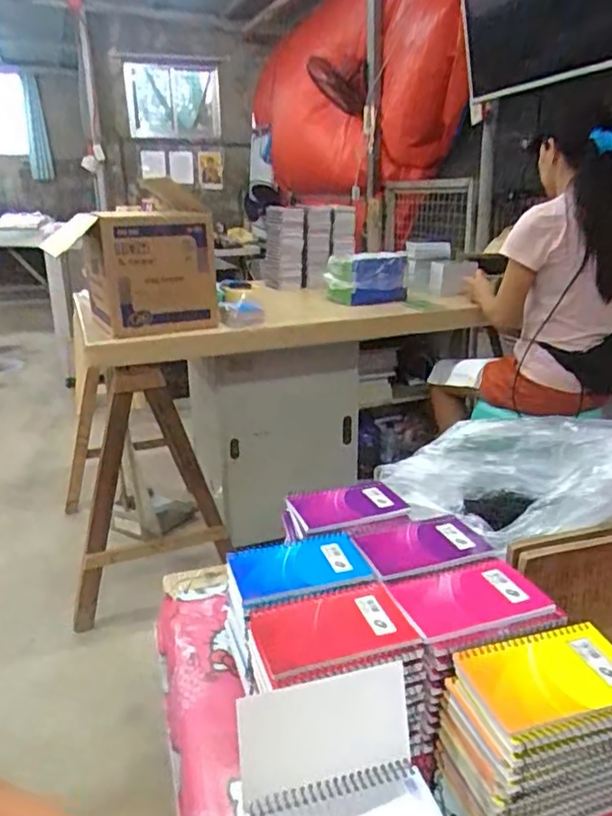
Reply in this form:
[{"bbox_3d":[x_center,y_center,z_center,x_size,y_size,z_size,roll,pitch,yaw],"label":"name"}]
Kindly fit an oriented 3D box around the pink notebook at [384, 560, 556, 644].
[{"bbox_3d":[0.151,0.181,0.582,0.128,0.017,0.097,-7,21,-14],"label":"pink notebook"}]

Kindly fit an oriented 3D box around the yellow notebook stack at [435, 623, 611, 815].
[{"bbox_3d":[0.189,0.262,0.499,0.140,0.116,0.093,-7,21,-15],"label":"yellow notebook stack"}]

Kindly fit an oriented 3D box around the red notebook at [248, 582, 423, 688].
[{"bbox_3d":[0.022,0.191,0.542,0.134,0.010,0.089,-9,21,-19],"label":"red notebook"}]

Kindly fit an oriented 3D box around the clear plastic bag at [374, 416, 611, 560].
[{"bbox_3d":[0.239,0.084,0.712,0.304,0.114,0.150,4,21,13],"label":"clear plastic bag"}]

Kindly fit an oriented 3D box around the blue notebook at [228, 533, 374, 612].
[{"bbox_3d":[-0.008,0.158,0.626,0.129,0.007,0.100,-8,21,-17],"label":"blue notebook"}]

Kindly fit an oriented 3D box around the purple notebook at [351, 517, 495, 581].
[{"bbox_3d":[0.122,0.148,0.662,0.133,0.017,0.088,-6,21,-12],"label":"purple notebook"}]

